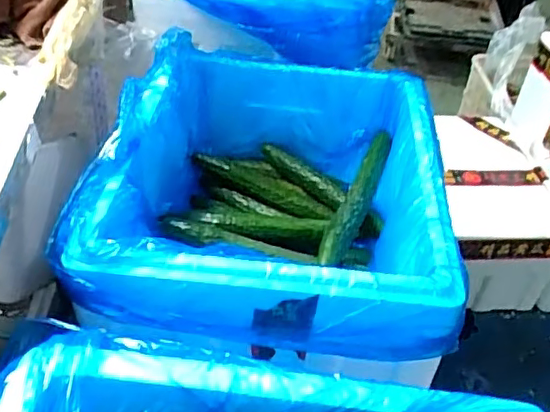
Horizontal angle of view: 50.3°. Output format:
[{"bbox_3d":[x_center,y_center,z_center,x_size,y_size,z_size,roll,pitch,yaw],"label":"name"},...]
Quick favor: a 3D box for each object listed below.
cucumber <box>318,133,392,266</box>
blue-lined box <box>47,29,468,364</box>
[{"bbox_3d":[0.117,-0.016,0.815,0.038,0.034,0.284,19,45,12],"label":"cucumber"},{"bbox_3d":[-0.005,-0.006,0.754,0.394,0.203,0.459,8,44,1],"label":"blue-lined box"}]

